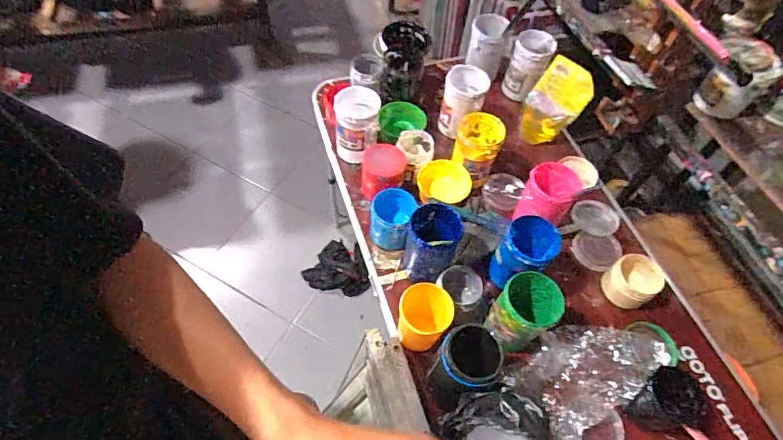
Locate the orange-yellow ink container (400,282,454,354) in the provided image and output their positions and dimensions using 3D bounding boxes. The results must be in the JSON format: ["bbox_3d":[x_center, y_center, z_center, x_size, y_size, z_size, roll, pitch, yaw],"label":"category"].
[{"bbox_3d":[0.054,0.170,0.778,0.086,0.109,0.083,2,57,-3],"label":"orange-yellow ink container"}]

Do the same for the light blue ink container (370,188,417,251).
[{"bbox_3d":[-0.002,-0.002,0.900,0.086,0.088,0.089,2,57,-3],"label":"light blue ink container"}]

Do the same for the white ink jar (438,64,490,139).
[{"bbox_3d":[0.165,-0.275,1.040,0.092,0.131,0.095,2,57,-3],"label":"white ink jar"}]

